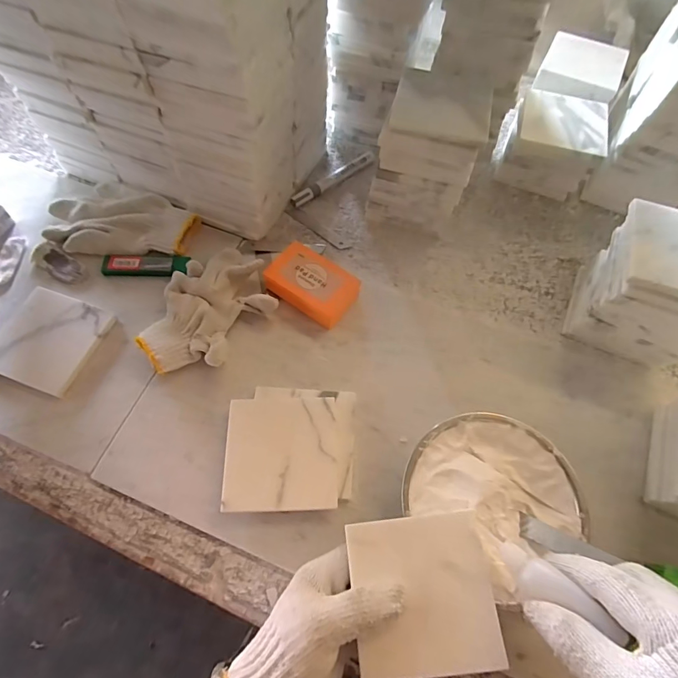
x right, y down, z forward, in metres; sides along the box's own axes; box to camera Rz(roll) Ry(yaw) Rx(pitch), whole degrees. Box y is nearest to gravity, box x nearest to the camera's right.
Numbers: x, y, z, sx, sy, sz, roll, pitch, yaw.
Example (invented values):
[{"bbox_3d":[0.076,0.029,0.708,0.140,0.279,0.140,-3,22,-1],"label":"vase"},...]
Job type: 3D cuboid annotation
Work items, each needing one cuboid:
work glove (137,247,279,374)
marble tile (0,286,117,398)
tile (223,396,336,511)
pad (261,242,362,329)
[{"bbox_3d":[-0.140,-0.031,0.444,0.112,0.032,0.157,32,67,13],"label":"work glove"},{"bbox_3d":[-0.306,0.000,0.436,0.103,0.014,0.098,19,64,7],"label":"marble tile"},{"bbox_3d":[-0.053,0.103,0.381,0.100,0.006,0.101,0,63,-1],"label":"tile"},{"bbox_3d":[-0.029,-0.060,0.462,0.093,0.036,0.067,30,66,12],"label":"pad"}]

